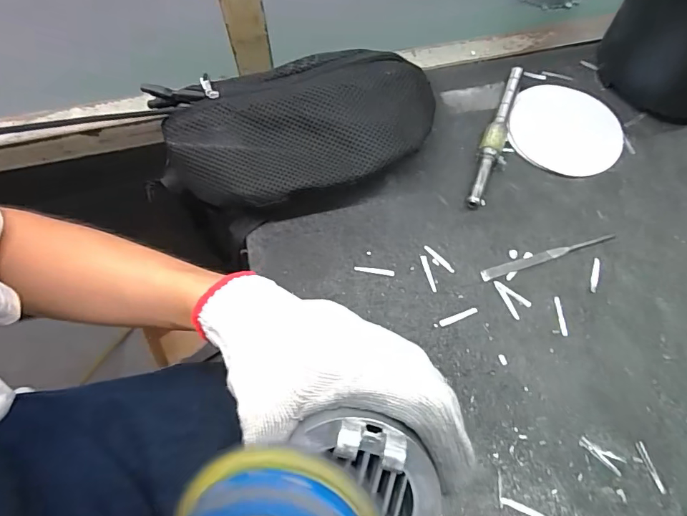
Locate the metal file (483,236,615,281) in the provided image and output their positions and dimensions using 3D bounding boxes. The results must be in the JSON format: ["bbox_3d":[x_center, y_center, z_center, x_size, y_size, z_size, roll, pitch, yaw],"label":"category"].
[{"bbox_3d":[0.193,-0.003,0.408,0.135,0.004,0.011,-17,66,-8],"label":"metal file"}]

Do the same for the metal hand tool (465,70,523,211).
[{"bbox_3d":[0.162,-0.132,0.460,0.022,0.021,0.183,21,67,9],"label":"metal hand tool"}]

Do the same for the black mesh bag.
[{"bbox_3d":[-0.046,-0.113,0.418,0.264,0.080,0.126,-9,66,-4],"label":"black mesh bag"}]

